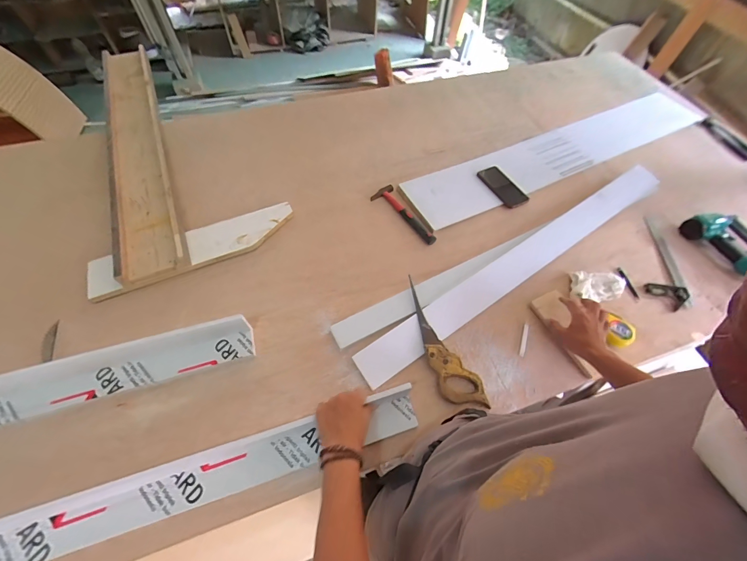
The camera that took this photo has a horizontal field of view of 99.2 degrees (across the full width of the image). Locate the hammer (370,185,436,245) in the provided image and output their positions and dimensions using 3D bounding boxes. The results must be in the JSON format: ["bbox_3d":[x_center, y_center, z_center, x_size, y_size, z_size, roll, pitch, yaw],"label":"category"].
[{"bbox_3d":[0.087,-0.182,0.887,0.073,0.021,0.236,-29,63,-18],"label":"hammer"}]

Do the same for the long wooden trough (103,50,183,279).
[{"bbox_3d":[-0.821,-0.529,1.093,0.174,0.047,1.372,-22,61,-15],"label":"long wooden trough"}]

